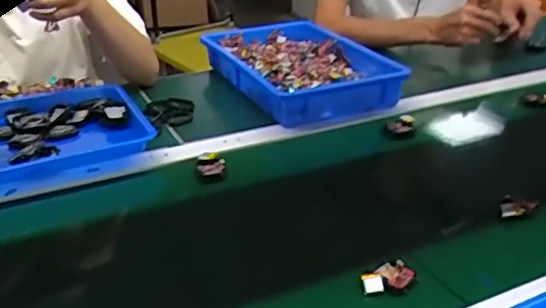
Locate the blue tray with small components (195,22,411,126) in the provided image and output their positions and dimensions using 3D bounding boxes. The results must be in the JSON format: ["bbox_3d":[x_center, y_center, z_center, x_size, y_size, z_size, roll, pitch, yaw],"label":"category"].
[{"bbox_3d":[0.042,-0.164,1.068,0.239,0.072,0.393,-13,33,-24],"label":"blue tray with small components"}]

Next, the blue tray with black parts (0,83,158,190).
[{"bbox_3d":[-0.367,-0.028,0.839,0.333,0.040,0.254,-15,34,-26],"label":"blue tray with black parts"}]

